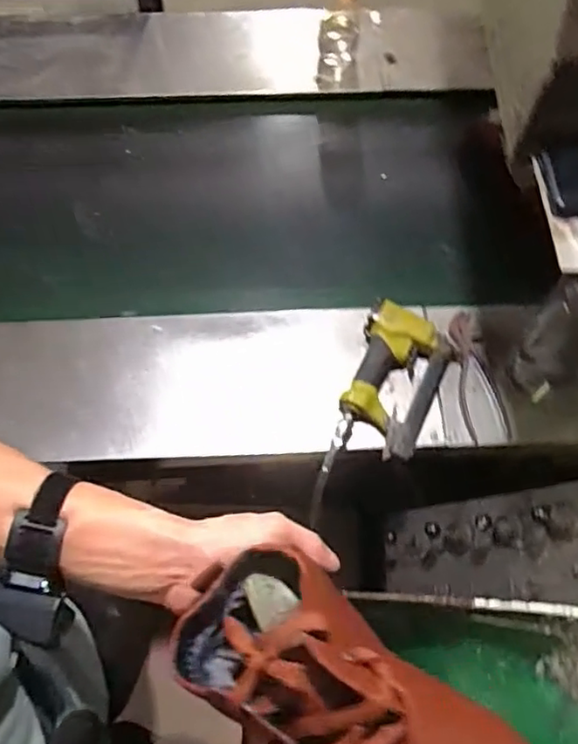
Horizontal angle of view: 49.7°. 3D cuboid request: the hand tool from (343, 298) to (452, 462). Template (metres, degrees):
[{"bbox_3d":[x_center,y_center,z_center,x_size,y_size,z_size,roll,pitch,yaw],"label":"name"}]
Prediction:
[{"bbox_3d":[0.146,0.008,0.875,0.136,0.055,0.208,26,68,9],"label":"hand tool"}]

